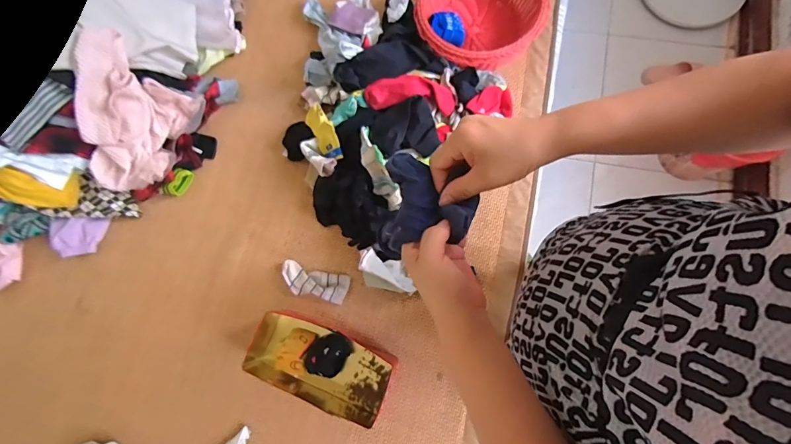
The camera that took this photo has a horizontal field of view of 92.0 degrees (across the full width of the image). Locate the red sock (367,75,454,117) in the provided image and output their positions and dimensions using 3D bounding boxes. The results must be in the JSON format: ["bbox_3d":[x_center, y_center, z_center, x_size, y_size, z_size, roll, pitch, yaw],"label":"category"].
[{"bbox_3d":[0.033,-0.278,0.831,0.196,0.080,0.056,1,79,5],"label":"red sock"}]

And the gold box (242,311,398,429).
[{"bbox_3d":[-0.160,0.298,0.799,0.309,0.076,0.156,23,81,7],"label":"gold box"}]

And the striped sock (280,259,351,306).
[{"bbox_3d":[-0.180,0.136,0.856,0.153,0.028,0.064,14,75,6],"label":"striped sock"}]

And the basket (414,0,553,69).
[{"bbox_3d":[0.190,-0.473,0.877,0.277,0.098,0.277,-1,79,4],"label":"basket"}]

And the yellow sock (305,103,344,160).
[{"bbox_3d":[-0.153,-0.200,0.844,0.026,0.067,0.150,-17,71,-43],"label":"yellow sock"}]

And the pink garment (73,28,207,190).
[{"bbox_3d":[-0.605,-0.229,0.852,0.193,0.157,0.297,25,82,9],"label":"pink garment"}]

